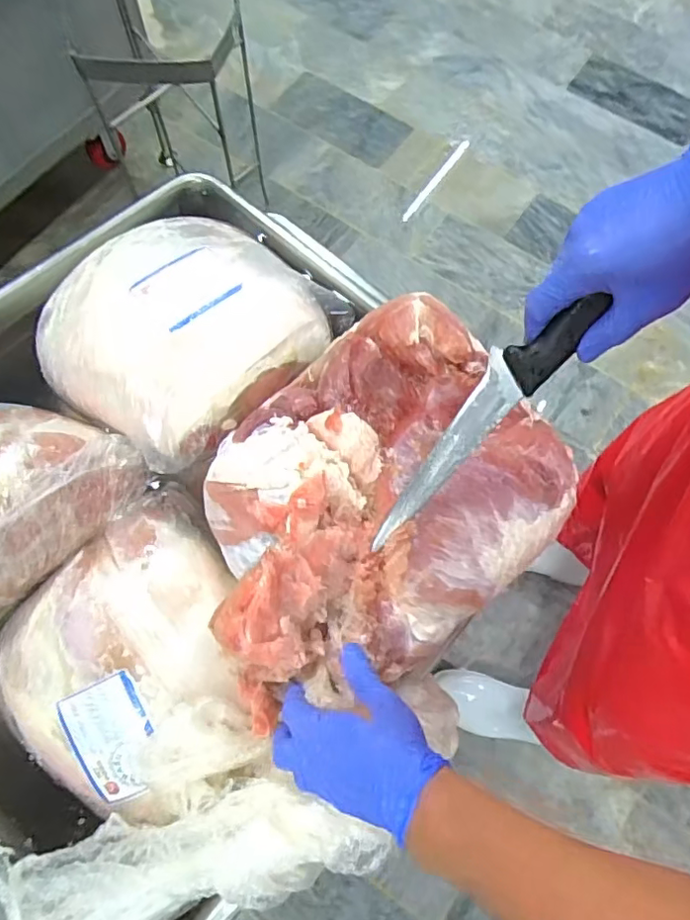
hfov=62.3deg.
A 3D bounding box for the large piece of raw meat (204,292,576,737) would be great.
[{"bbox_3d":[0.018,0.040,0.527,0.272,0.100,0.365,43,74,12],"label":"large piece of raw meat"}]

